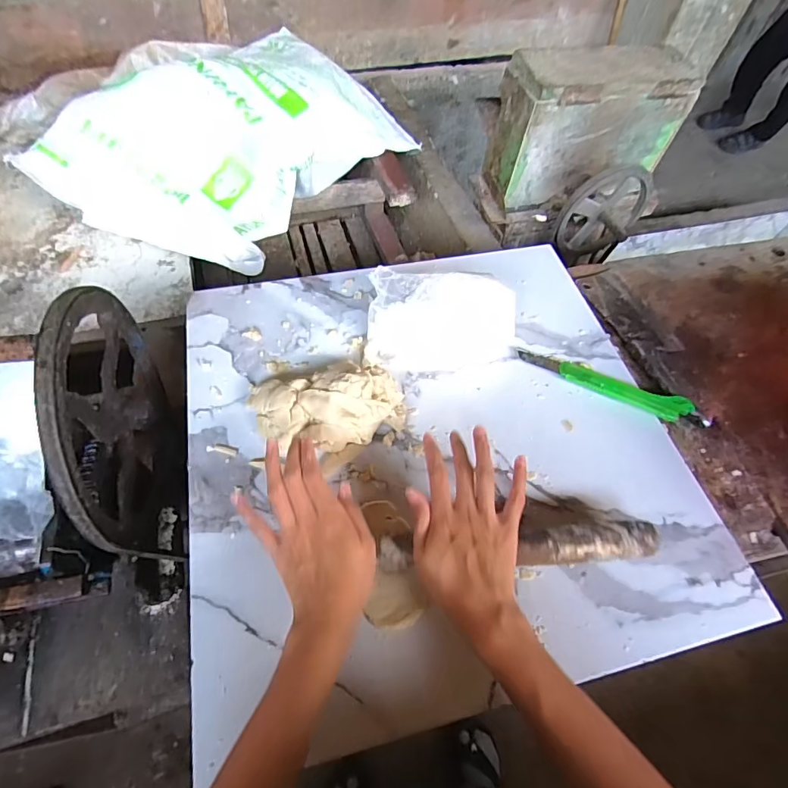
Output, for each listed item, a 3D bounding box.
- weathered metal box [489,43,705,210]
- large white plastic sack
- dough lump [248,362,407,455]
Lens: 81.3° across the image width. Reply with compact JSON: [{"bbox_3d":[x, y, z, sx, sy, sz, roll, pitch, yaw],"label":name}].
[{"bbox_3d":[0.383,-0.532,0.917,0.348,0.227,0.134,-8,59,-11],"label":"weathered metal box"},{"bbox_3d":[-0.296,-0.506,0.915,0.398,0.206,0.654,33,61,14],"label":"large white plastic sack"},{"bbox_3d":[-0.067,0.005,0.462,0.157,0.062,0.092,-6,59,-7],"label":"dough lump"}]

